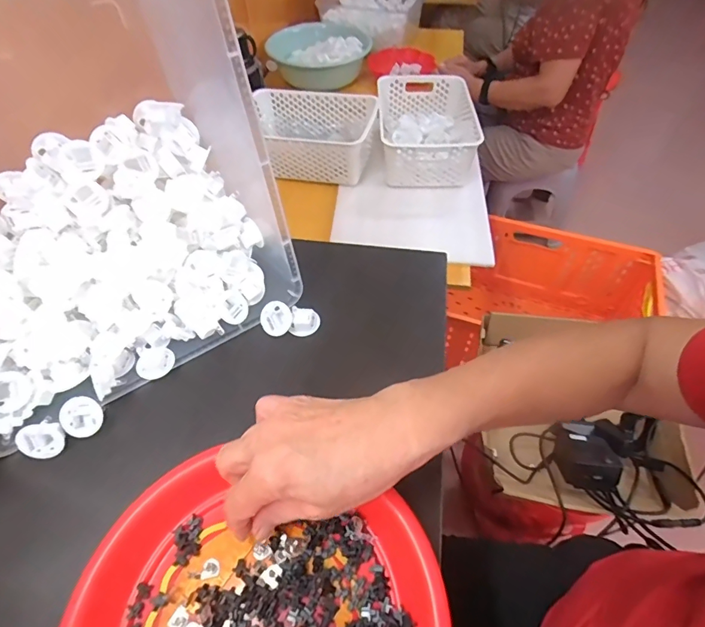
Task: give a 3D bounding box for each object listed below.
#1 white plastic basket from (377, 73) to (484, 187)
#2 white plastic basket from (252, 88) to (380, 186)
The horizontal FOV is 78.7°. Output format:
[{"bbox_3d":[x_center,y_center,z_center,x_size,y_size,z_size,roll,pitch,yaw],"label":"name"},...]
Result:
[{"bbox_3d":[0.169,-0.427,1.000,0.215,0.107,0.314,2,53,1],"label":"white plastic basket"},{"bbox_3d":[-0.103,-0.411,0.990,0.302,0.101,0.202,11,54,8],"label":"white plastic basket"}]

